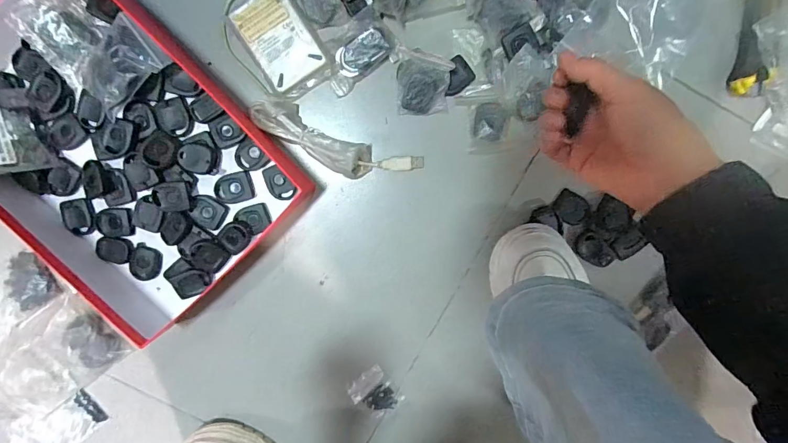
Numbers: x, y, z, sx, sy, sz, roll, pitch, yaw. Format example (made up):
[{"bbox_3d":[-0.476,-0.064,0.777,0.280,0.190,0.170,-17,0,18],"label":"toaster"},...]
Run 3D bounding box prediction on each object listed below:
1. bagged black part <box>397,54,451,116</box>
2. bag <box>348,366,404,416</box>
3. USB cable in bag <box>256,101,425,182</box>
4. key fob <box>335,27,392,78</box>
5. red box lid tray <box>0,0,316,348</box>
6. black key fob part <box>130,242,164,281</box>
[{"bbox_3d":[0.030,-0.138,0.416,0.051,0.025,0.053,1,98,0],"label":"bagged black part"},{"bbox_3d":[-0.022,0.200,0.468,0.048,0.004,0.054,-36,97,4],"label":"bag"},{"bbox_3d":[-0.062,-0.079,0.424,0.180,0.029,0.045,23,97,-3],"label":"USB cable in bag"},{"bbox_3d":[-0.033,-0.172,0.414,0.055,0.012,0.032,-29,97,4],"label":"key fob"},{"bbox_3d":[-0.277,-0.074,0.404,0.231,0.055,0.345,-42,96,5],"label":"red box lid tray"},{"bbox_3d":[-0.273,0.046,0.444,0.030,0.007,0.037,24,97,-4],"label":"black key fob part"}]

